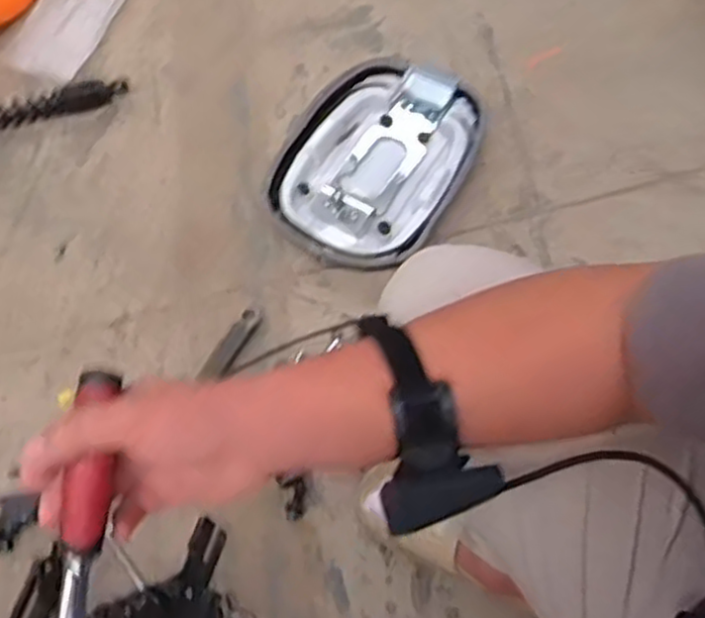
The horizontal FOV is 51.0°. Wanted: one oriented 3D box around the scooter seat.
[{"bbox_3d":[0.033,-0.228,1.130,0.257,0.064,0.349,27,70,14],"label":"scooter seat"}]

